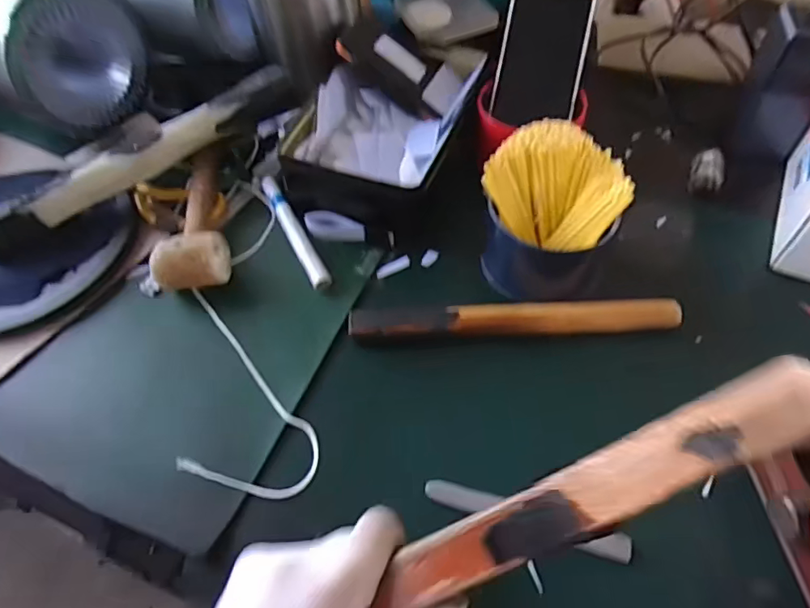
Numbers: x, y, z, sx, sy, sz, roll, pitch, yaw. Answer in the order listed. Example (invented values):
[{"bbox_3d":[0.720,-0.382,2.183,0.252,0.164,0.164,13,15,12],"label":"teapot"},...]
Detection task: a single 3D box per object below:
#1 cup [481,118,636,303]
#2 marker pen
[{"bbox_3d":[0.113,-0.066,0.418,0.101,0.101,0.103,-2,56,3],"label":"cup"},{"bbox_3d":[-0.103,-0.068,0.481,0.017,0.011,0.142,-27,58,-13],"label":"marker pen"}]

